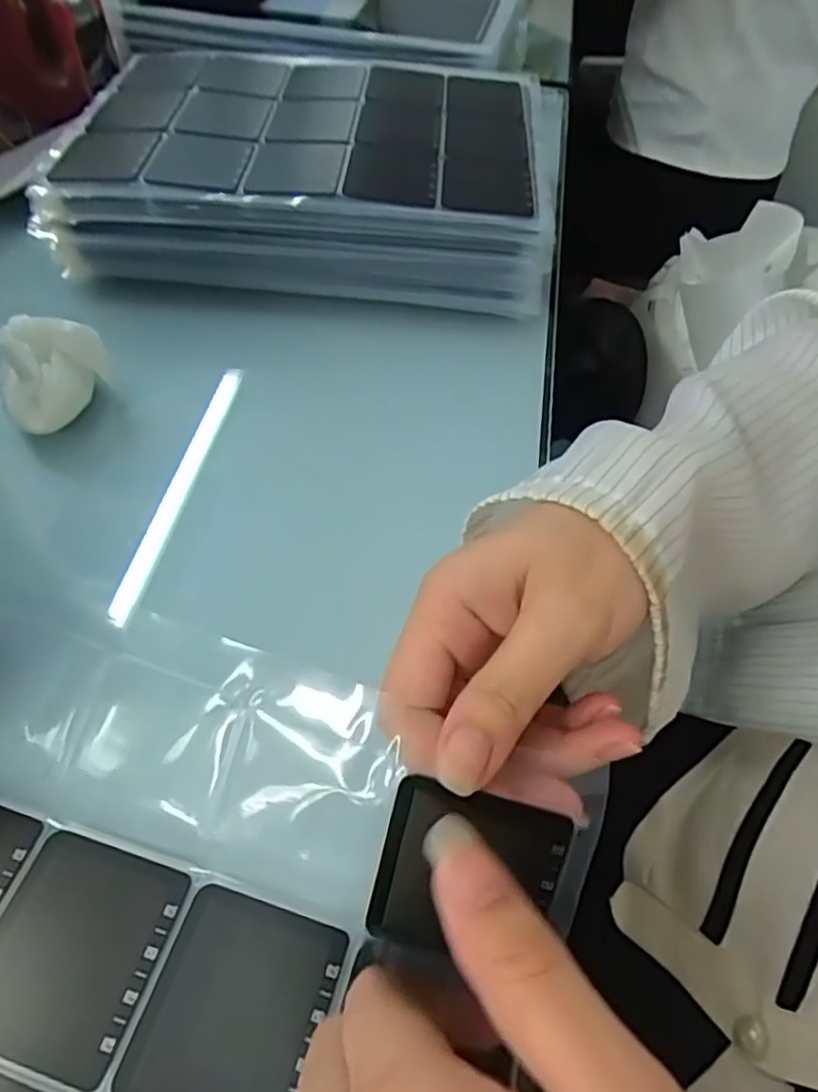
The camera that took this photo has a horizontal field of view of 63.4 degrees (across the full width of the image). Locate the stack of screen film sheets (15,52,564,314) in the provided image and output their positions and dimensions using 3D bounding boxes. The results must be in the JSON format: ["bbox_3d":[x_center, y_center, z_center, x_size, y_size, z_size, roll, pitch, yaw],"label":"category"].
[{"bbox_3d":[-0.057,-0.247,0.424,0.283,0.052,0.216,5,54,1],"label":"stack of screen film sheets"}]

